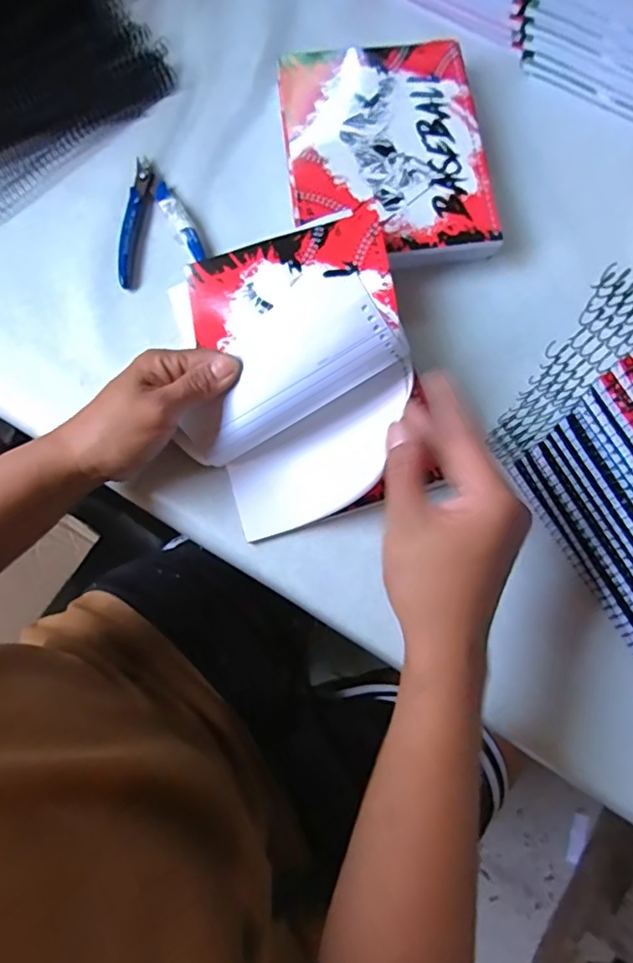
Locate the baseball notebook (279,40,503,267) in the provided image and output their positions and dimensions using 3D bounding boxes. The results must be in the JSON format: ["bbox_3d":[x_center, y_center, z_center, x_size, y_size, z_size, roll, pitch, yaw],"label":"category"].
[{"bbox_3d":[0.053,-0.258,0.442,0.148,0.040,0.198,-6,75,-1],"label":"baseball notebook"}]

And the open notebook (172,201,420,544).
[{"bbox_3d":[-0.017,-0.081,0.357,0.151,0.093,0.205,-3,75,0],"label":"open notebook"}]

